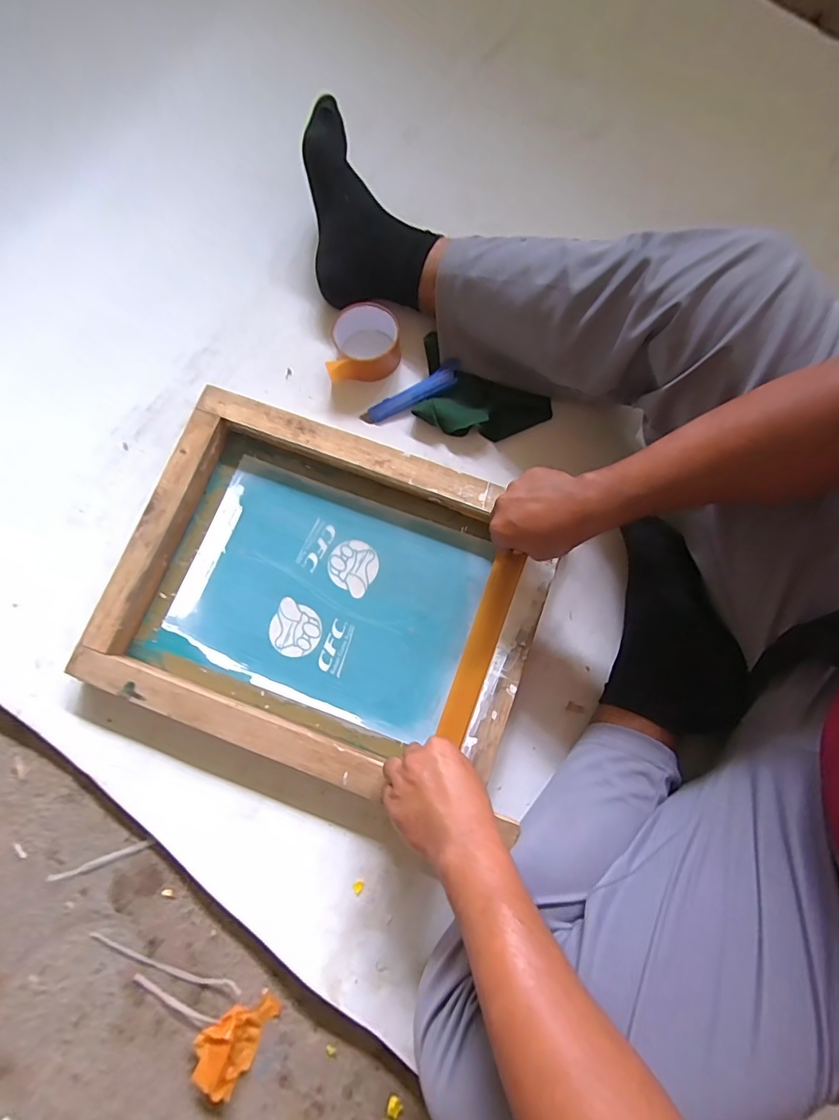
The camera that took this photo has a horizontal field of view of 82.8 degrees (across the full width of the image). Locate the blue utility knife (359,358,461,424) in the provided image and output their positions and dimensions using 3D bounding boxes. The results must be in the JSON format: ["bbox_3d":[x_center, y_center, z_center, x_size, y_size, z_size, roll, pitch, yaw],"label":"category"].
[{"bbox_3d":[-0.010,-0.219,0.632,0.143,0.009,0.032,-27,78,8],"label":"blue utility knife"}]

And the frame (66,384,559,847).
[{"bbox_3d":[-0.105,0.041,0.559,0.464,0.068,0.366,20,76,3],"label":"frame"}]

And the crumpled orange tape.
[{"bbox_3d":[-0.193,0.496,0.493,0.057,0.025,0.087,36,78,7],"label":"crumpled orange tape"}]

